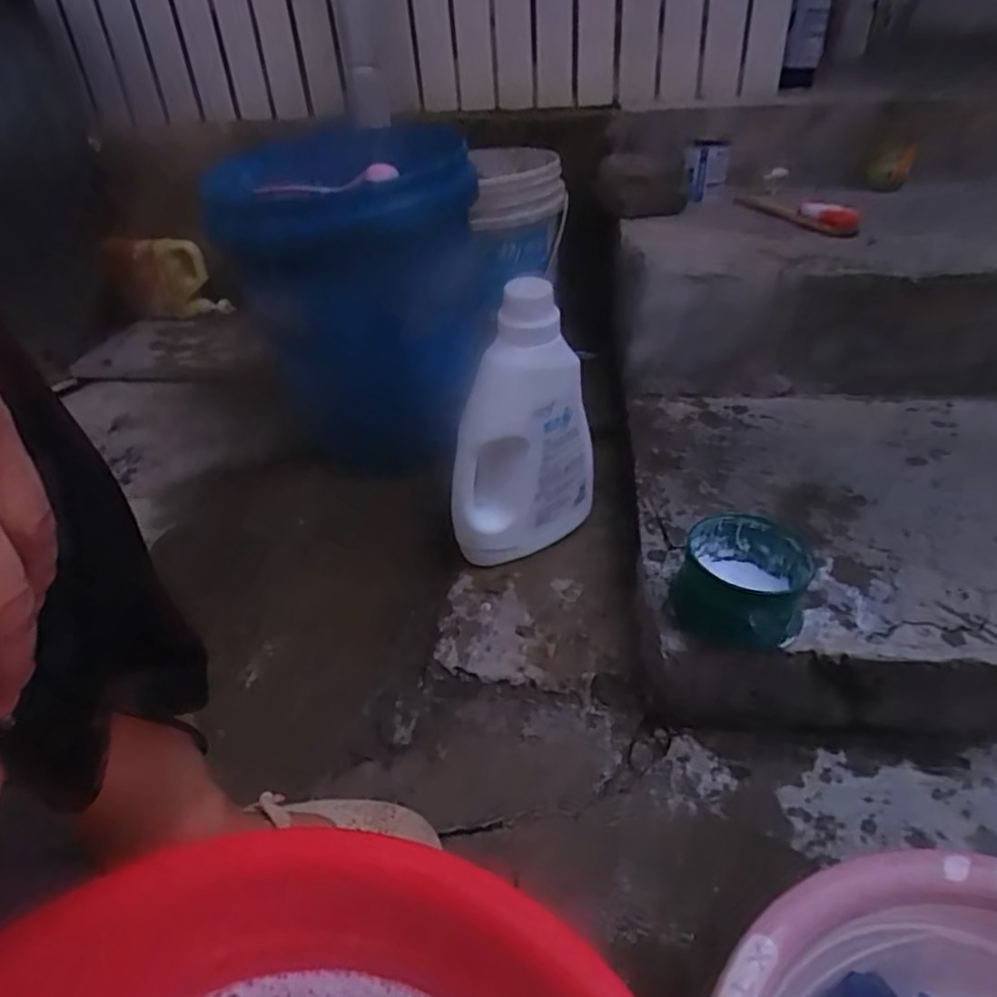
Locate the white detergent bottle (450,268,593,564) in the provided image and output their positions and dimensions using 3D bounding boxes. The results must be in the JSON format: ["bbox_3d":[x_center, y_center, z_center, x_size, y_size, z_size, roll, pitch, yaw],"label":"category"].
[{"bbox_3d":[0.024,-0.061,0.686,0.084,0.279,0.141,24,45,31],"label":"white detergent bottle"}]

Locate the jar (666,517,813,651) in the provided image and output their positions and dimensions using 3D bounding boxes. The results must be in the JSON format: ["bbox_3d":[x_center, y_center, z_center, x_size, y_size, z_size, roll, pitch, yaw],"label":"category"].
[{"bbox_3d":[0.209,0.072,0.570,0.100,0.072,0.097,-2,37,2],"label":"jar"}]

